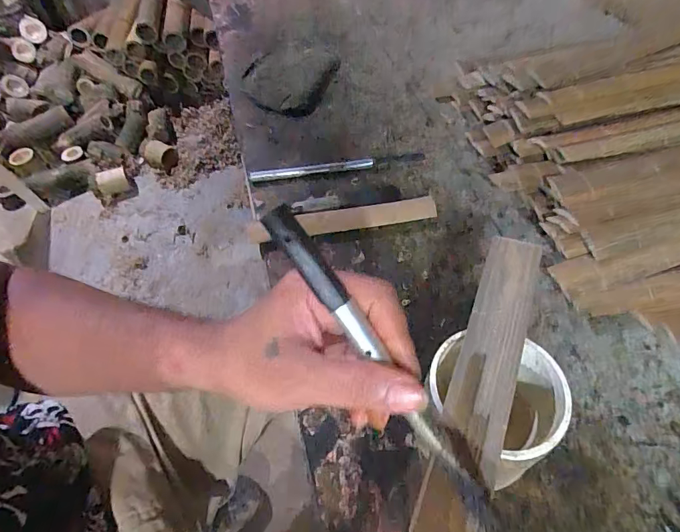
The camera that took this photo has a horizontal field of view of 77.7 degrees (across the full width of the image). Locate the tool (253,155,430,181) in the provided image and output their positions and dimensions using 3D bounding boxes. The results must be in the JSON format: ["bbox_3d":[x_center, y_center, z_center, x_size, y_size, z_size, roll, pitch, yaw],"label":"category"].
[{"bbox_3d":[-0.003,-0.139,0.591,0.245,0.019,0.016,-10,55,-3],"label":"tool"}]

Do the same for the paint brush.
[{"bbox_3d":[0.025,0.050,0.211,0.015,0.010,0.188,-40,100,-22],"label":"paint brush"}]

